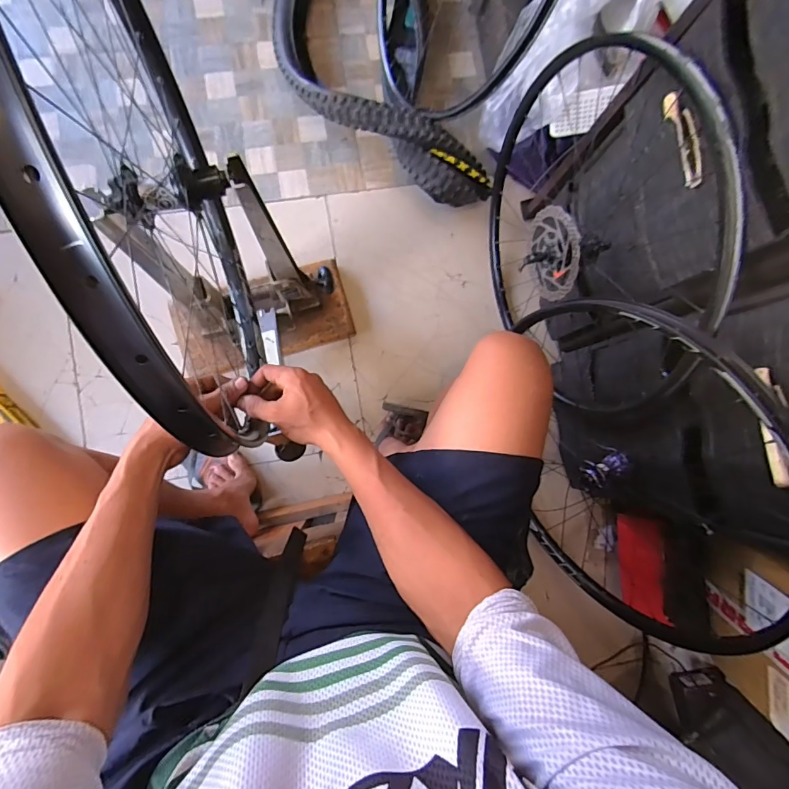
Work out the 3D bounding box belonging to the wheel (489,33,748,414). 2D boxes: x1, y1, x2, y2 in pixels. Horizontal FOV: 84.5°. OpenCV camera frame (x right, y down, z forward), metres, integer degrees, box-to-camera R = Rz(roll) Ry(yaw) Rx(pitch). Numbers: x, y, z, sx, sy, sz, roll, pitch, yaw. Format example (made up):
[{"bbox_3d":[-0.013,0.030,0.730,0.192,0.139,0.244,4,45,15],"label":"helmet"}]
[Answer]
[{"bbox_3d":[0.334,-0.292,0.779,0.156,0.576,0.596,-7,89,-6],"label":"wheel"}]

